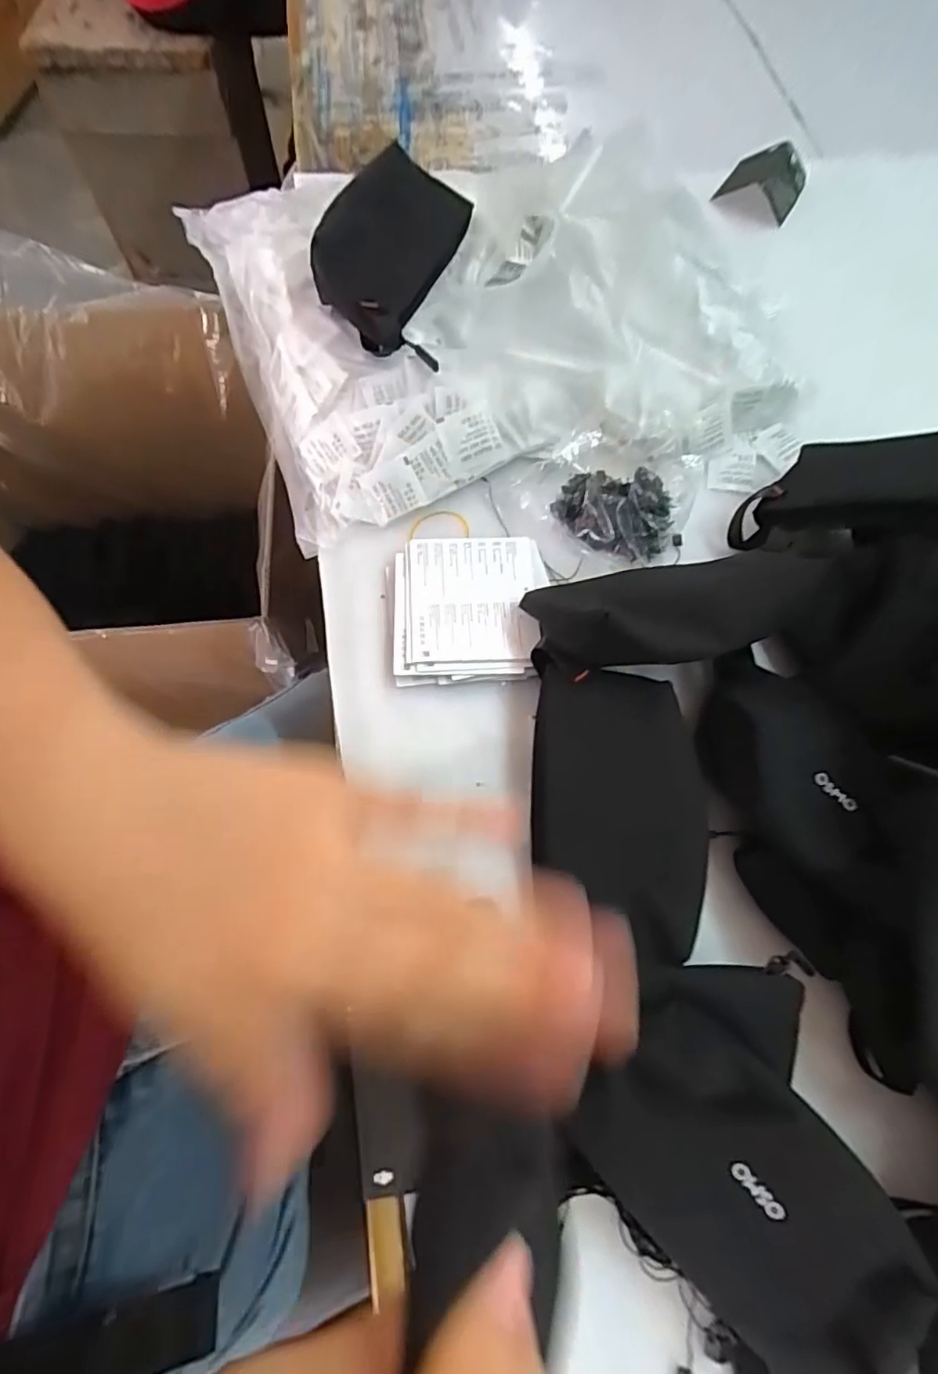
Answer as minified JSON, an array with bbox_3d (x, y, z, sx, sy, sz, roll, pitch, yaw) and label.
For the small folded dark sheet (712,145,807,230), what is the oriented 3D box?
[{"bbox_3d":[0.329,-0.560,0.652,0.079,0.024,0.098,32,70,11],"label":"small folded dark sheet"}]

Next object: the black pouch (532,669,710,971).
[{"bbox_3d":[0.092,0.076,0.367,0.099,0.042,0.178,6,67,1],"label":"black pouch"}]

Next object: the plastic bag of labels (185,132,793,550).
[{"bbox_3d":[0.027,-0.309,0.499,0.478,0.071,0.384,-11,68,-6],"label":"plastic bag of labels"}]

